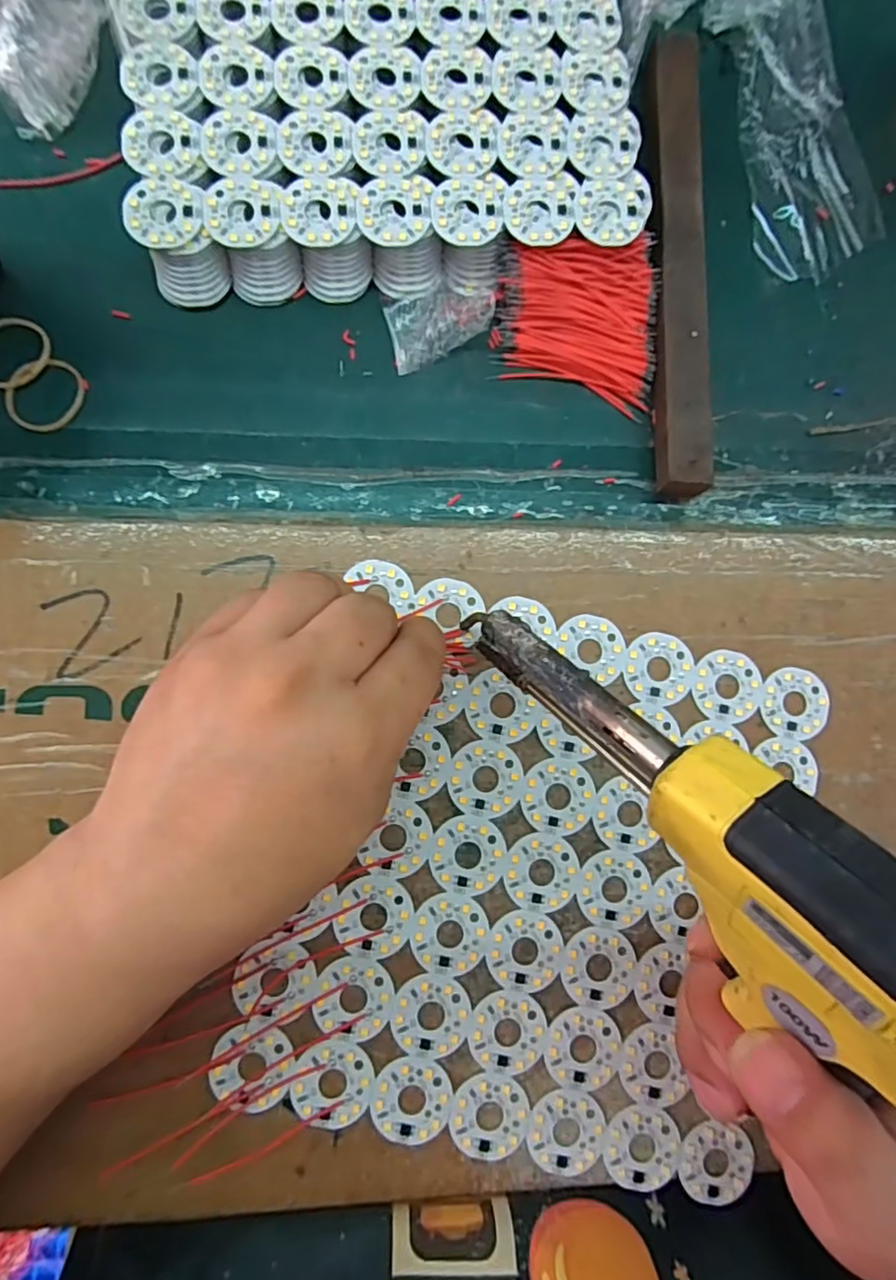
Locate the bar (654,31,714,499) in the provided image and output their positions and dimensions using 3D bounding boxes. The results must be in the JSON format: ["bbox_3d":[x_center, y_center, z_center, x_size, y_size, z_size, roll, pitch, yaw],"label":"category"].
[{"bbox_3d":[0.103,-0.171,0.277,0.021,0.019,0.215,1,82,-4],"label":"bar"}]

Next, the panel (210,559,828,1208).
[{"bbox_3d":[0.038,0.095,0.245,0.199,0.004,0.210,15,83,-3],"label":"panel"}]

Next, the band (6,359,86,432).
[{"bbox_3d":[-0.167,-0.102,0.252,0.028,0.004,0.032,45,81,3],"label":"band"}]

